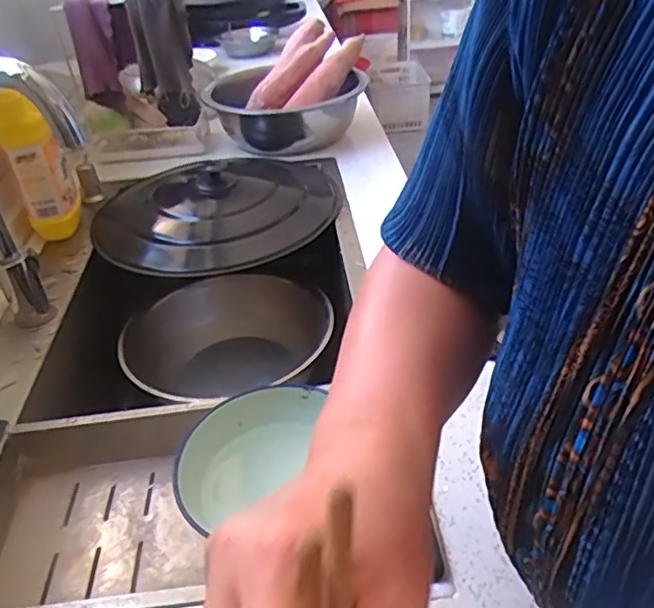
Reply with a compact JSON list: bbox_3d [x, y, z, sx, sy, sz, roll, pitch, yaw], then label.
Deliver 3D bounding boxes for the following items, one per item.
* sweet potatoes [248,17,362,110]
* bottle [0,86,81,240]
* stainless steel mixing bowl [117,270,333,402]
[{"bbox_3d":[-0.037,-0.447,1.145,0.142,0.066,0.302,28,64,-2],"label":"sweet potatoes"},{"bbox_3d":[-0.384,-0.182,0.798,0.062,0.213,0.077,-17,37,-15],"label":"bottle"},{"bbox_3d":[-0.136,0.065,0.845,0.286,0.092,0.275,-13,36,-10],"label":"stainless steel mixing bowl"}]

